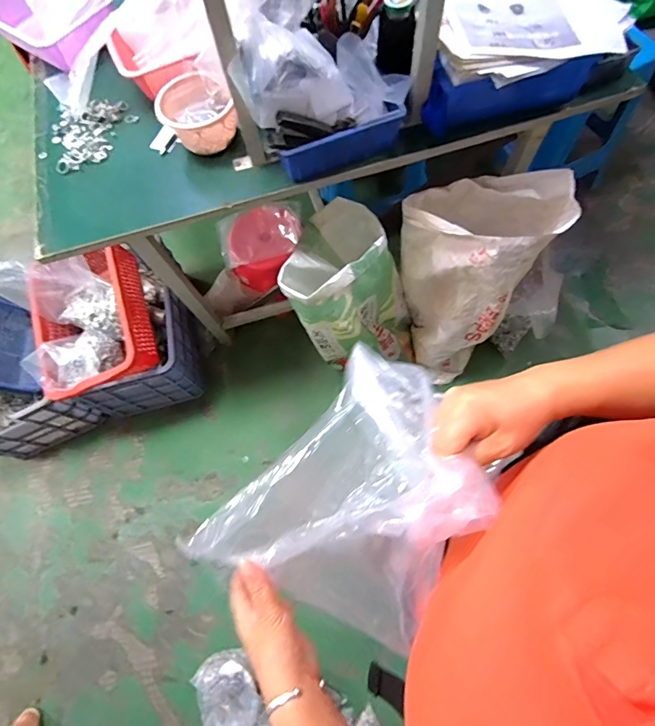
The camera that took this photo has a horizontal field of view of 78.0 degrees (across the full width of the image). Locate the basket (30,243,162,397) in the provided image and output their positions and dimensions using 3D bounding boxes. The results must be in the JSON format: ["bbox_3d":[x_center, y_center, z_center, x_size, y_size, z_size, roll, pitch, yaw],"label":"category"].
[{"bbox_3d":[-0.685,-0.109,1.172,0.318,0.138,0.382,-14,73,-5],"label":"basket"}]

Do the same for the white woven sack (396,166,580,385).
[{"bbox_3d":[0.384,-0.252,1.095,0.342,0.545,0.325,-34,71,-8],"label":"white woven sack"}]

